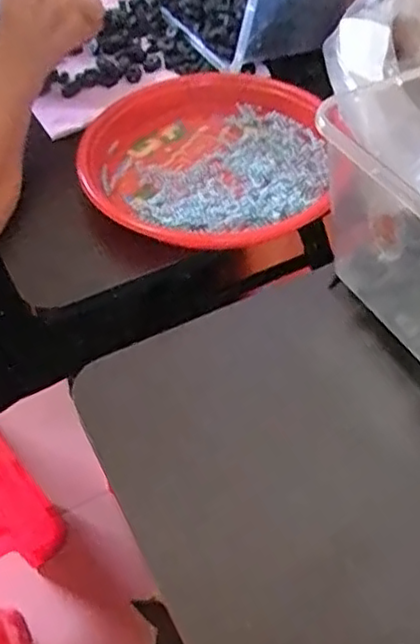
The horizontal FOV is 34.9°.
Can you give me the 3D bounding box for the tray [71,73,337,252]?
[{"bbox_3d":[-0.005,-0.159,0.615,0.217,0.033,0.248,0,50,2],"label":"tray"}]

